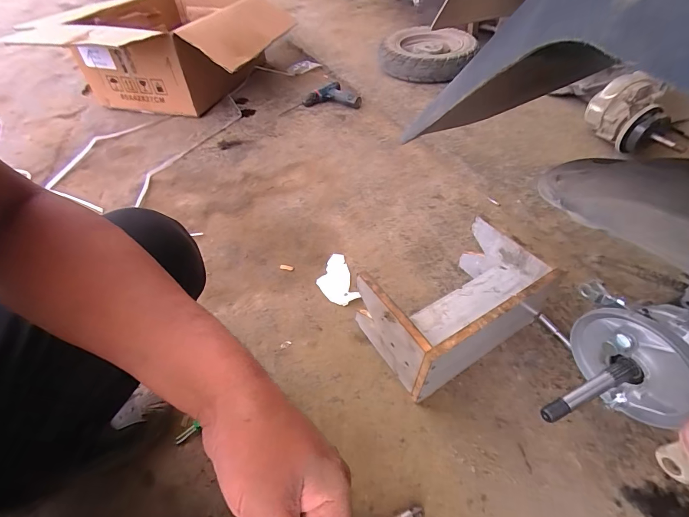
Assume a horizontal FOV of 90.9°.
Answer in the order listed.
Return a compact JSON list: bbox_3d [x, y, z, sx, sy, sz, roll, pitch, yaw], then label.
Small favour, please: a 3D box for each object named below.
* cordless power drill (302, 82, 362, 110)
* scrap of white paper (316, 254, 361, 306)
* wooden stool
[{"bbox_3d":[-0.042,-0.642,1.333,0.222,0.048,0.135,5,49,6],"label":"cordless power drill"},{"bbox_3d":[-0.022,0.046,0.754,0.075,0.009,0.136,-14,50,-10],"label":"scrap of white paper"},{"bbox_3d":[0.198,0.079,0.621,0.298,0.166,0.184,-26,53,-20],"label":"wooden stool"}]

